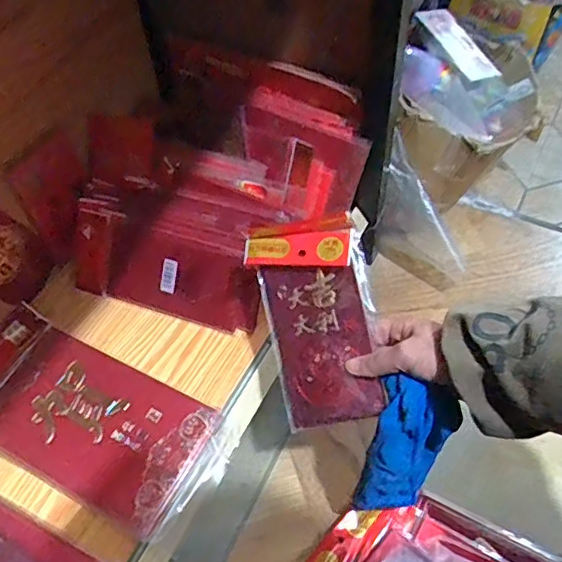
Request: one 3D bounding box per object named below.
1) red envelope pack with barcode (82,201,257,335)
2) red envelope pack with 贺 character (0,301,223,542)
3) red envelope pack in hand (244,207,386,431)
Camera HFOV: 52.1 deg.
[{"bbox_3d":[-0.134,-0.011,0.661,0.231,0.096,0.014,17,18,16],"label":"red envelope pack with barcode"},{"bbox_3d":[-0.201,0.129,0.571,0.259,0.032,0.129,22,58,19],"label":"red envelope pack with 贺 character"},{"bbox_3d":[0.035,0.037,0.534,0.105,0.019,0.188,-10,87,17],"label":"red envelope pack in hand"}]

